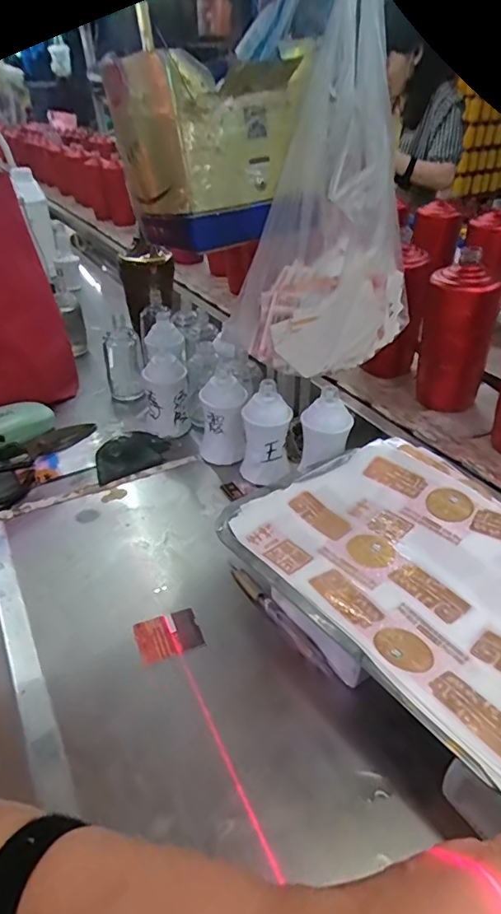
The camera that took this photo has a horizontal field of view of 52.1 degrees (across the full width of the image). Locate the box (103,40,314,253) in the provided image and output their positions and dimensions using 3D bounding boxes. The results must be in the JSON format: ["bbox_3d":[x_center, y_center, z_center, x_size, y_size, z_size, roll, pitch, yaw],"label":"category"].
[{"bbox_3d":[-0.031,-0.259,0.435,0.123,0.132,0.109,-27,40,-29],"label":"box"}]

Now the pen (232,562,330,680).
[{"bbox_3d":[0.023,0.137,0.443,0.013,0.012,0.132,-28,43,-27],"label":"pen"}]

